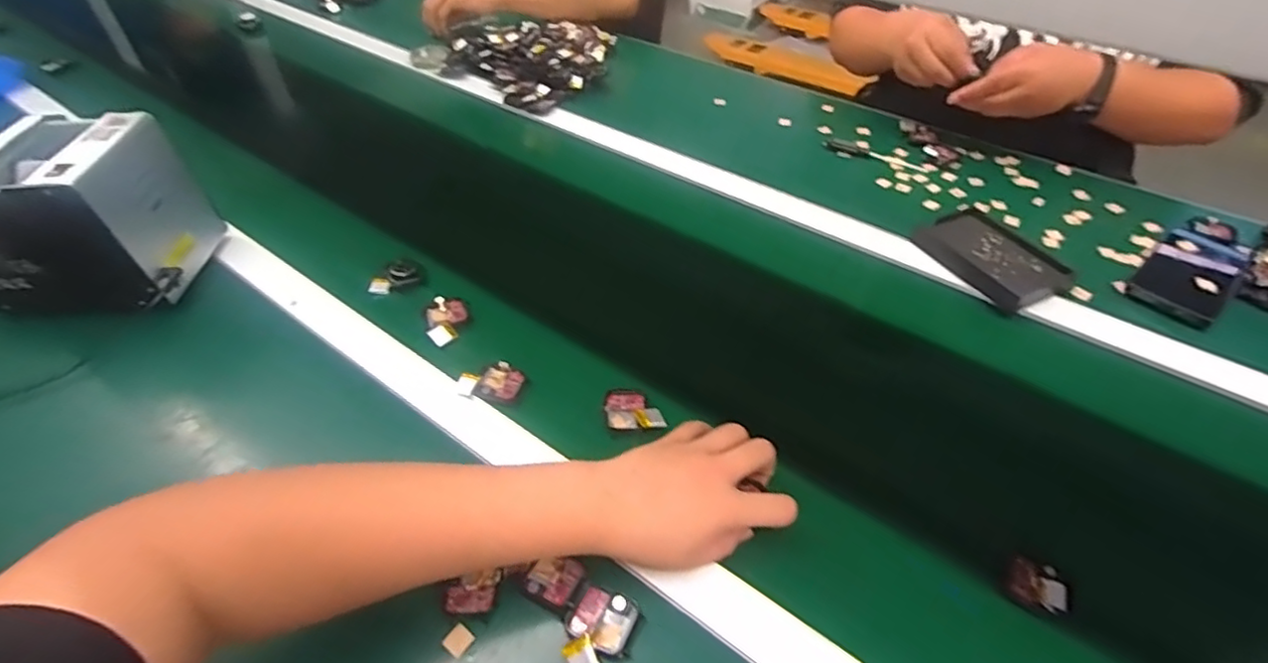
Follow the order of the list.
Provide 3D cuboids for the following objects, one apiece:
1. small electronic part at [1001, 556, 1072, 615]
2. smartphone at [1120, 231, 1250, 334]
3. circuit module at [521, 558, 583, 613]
[{"bbox_3d":[0.275,0.175,0.410,0.032,0.013,0.039,-35,55,-29],"label":"small electronic part"},{"bbox_3d":[0.589,-0.064,0.636,0.168,0.015,0.075,-34,55,-28],"label":"smartphone"},{"bbox_3d":[-0.055,0.166,0.404,0.035,0.010,0.034,23,50,21],"label":"circuit module"}]

